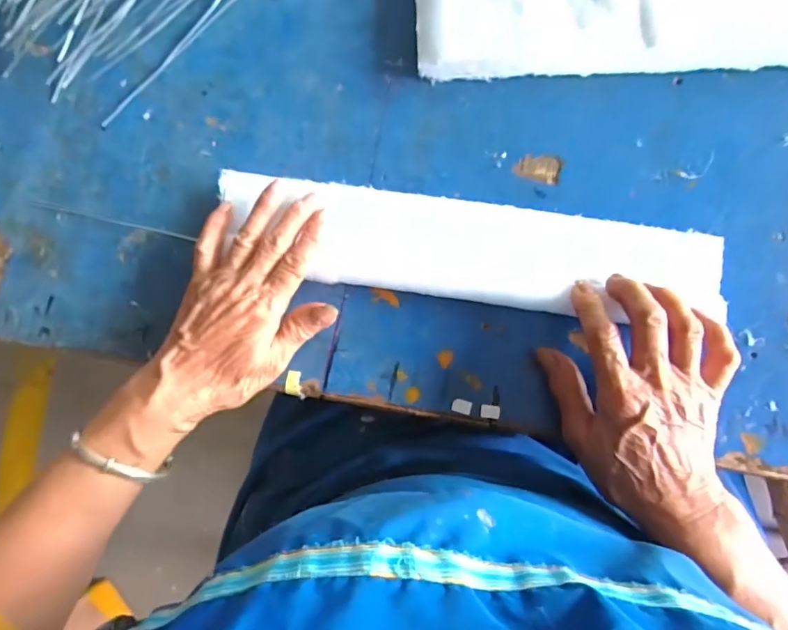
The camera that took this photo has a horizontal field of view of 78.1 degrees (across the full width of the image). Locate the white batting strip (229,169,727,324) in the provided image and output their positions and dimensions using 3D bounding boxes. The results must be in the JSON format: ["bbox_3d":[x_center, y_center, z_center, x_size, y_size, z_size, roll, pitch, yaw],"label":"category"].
[{"bbox_3d":[0.048,-0.044,0.318,0.318,0.021,0.066,8,84,4],"label":"white batting strip"}]

